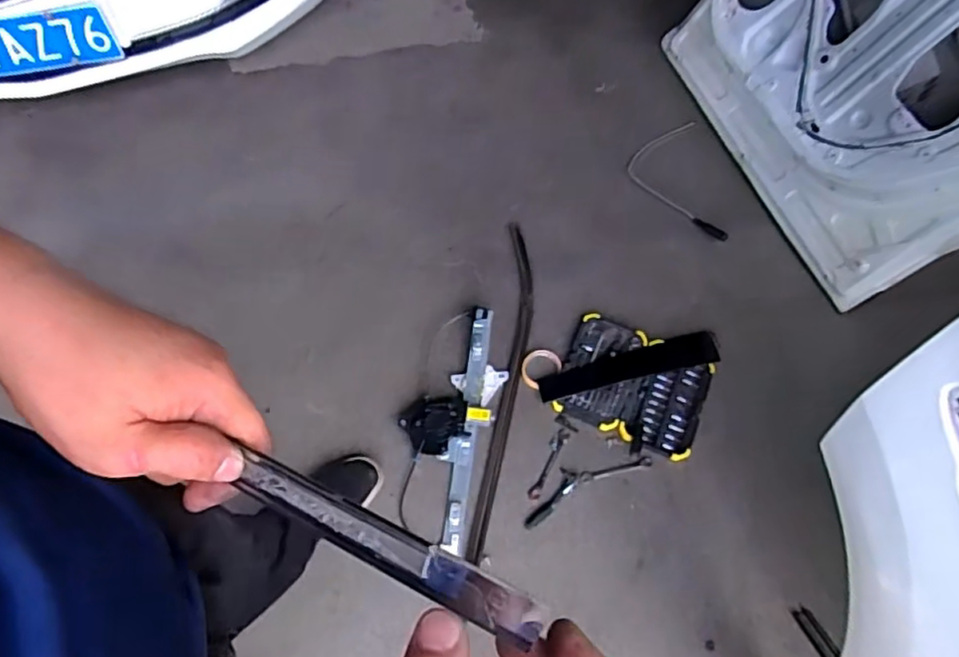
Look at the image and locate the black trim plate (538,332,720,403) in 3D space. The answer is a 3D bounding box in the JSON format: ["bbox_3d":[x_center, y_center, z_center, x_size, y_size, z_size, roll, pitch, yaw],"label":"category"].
[{"bbox_3d":[0.340,0.085,1.438,0.416,0.012,0.074,-12,64,-9],"label":"black trim plate"}]

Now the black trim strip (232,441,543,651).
[{"bbox_3d":[-0.046,0.094,0.280,0.156,0.005,0.023,20,92,21],"label":"black trim strip"}]

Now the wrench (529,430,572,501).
[{"bbox_3d":[0.147,0.287,1.357,0.030,0.008,0.167,27,65,11],"label":"wrench"}]

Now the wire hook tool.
[{"bbox_3d":[0.524,-0.396,1.719,0.228,0.040,0.404,-5,63,-6],"label":"wire hook tool"}]

